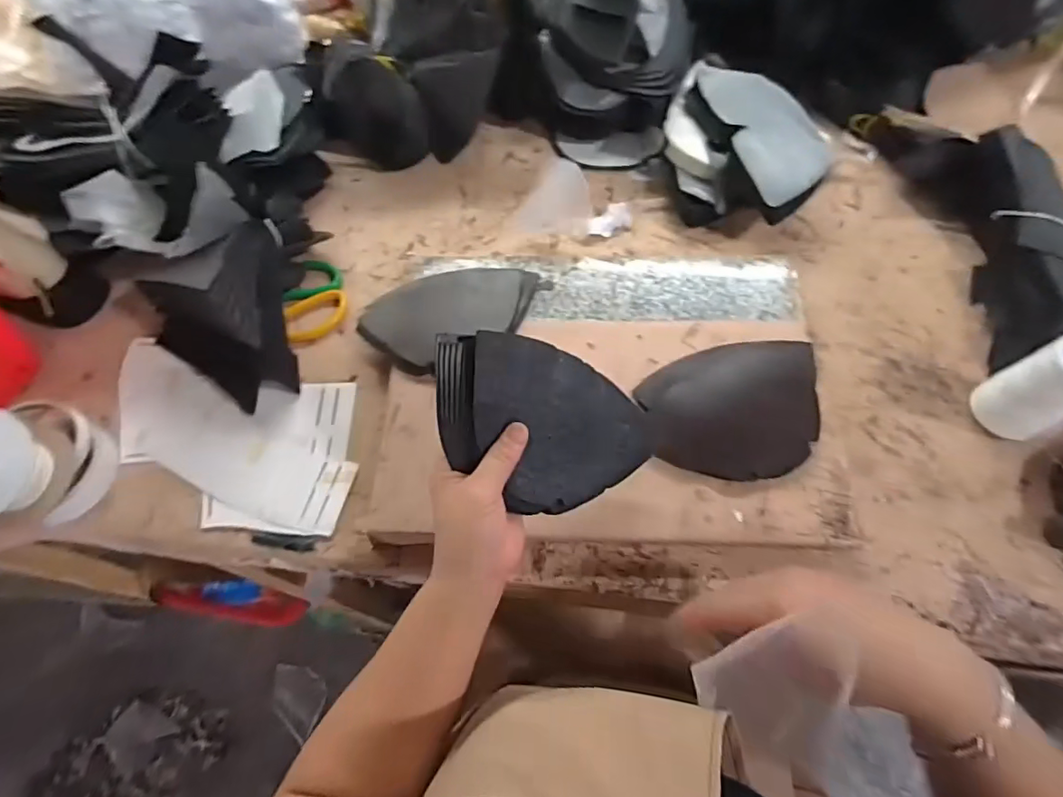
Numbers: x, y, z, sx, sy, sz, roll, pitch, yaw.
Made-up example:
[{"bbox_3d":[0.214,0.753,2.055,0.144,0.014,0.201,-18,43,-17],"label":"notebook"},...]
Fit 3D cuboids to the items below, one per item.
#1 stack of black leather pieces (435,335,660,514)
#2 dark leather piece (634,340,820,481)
[{"bbox_3d":[0.013,0.022,0.400,0.171,0.019,0.118,7,92,-27],"label":"stack of black leather pieces"},{"bbox_3d":[0.178,0.004,0.474,0.152,0.031,0.128,-12,63,-3],"label":"dark leather piece"}]

